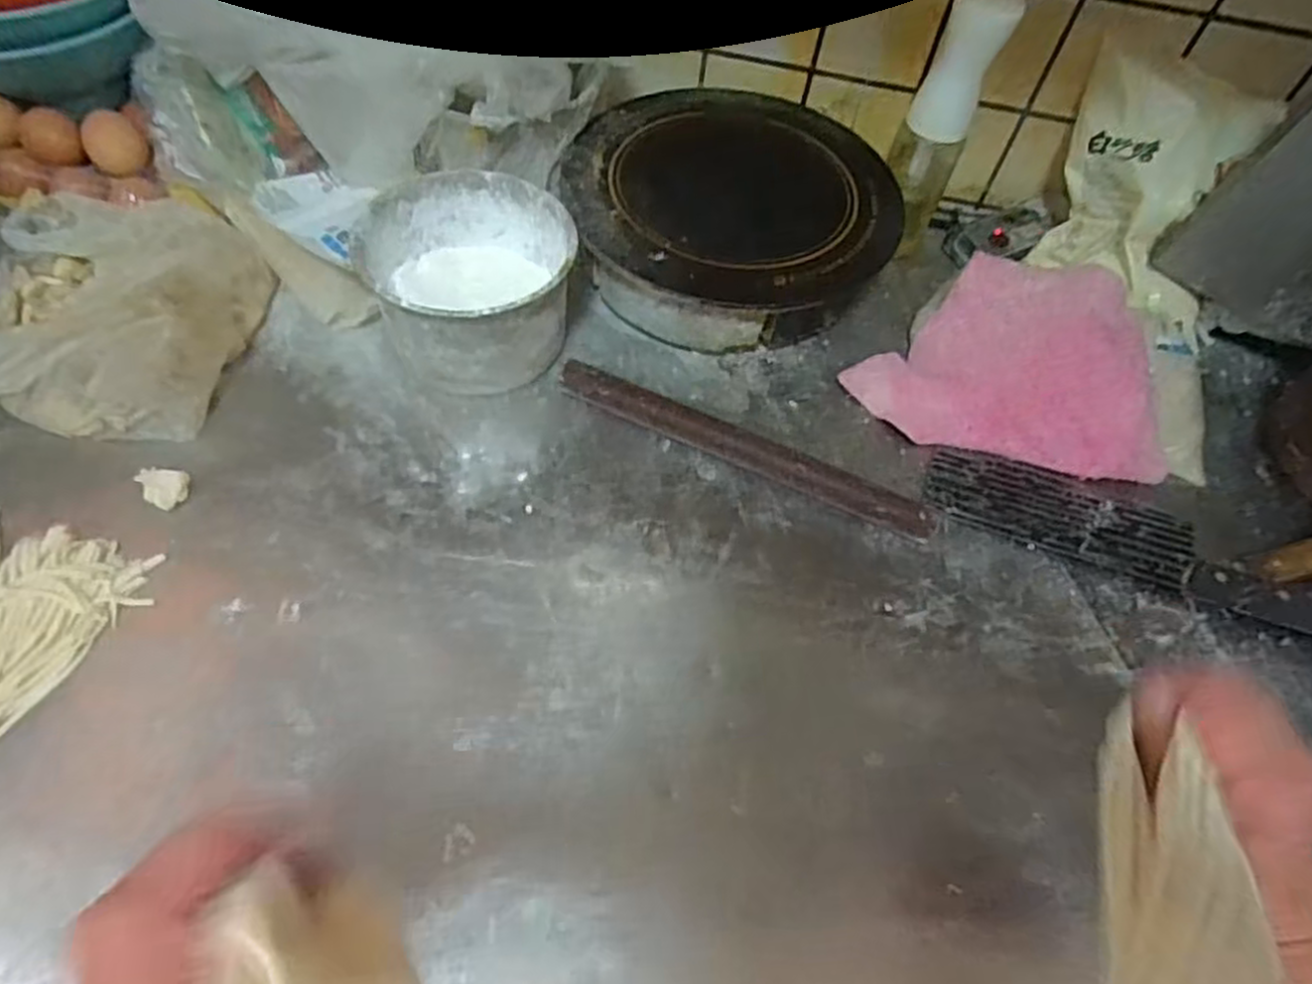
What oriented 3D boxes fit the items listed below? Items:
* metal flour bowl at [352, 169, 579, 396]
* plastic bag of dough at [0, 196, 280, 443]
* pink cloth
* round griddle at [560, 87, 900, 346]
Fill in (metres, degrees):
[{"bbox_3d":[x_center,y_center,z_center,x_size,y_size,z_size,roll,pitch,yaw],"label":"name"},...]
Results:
[{"bbox_3d":[-0.138,-0.156,0.585,0.150,0.097,0.151,0,56,-4],"label":"metal flour bowl"},{"bbox_3d":[-0.418,-0.137,0.562,0.206,0.083,0.191,6,56,0],"label":"plastic bag of dough"},{"bbox_3d":[0.269,-0.094,0.602,0.213,0.028,0.173,-4,77,12],"label":"pink cloth"},{"bbox_3d":[0.060,-0.237,0.661,0.262,0.098,0.257,2,56,-3],"label":"round griddle"}]

